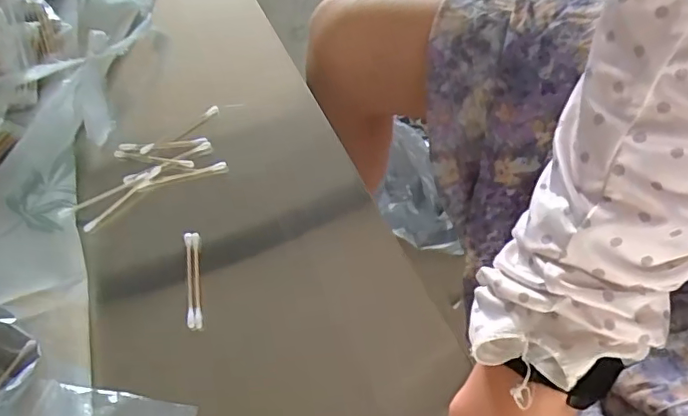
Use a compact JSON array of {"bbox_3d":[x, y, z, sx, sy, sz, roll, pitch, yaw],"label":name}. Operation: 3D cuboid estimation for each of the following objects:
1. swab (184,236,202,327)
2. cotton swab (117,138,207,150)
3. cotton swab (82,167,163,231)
[{"bbox_3d":[-0.102,0.049,0.386,0.010,0.011,0.071,-11,56,-2],"label":"swab"},{"bbox_3d":[-0.144,-0.051,0.453,0.070,0.005,0.006,-3,58,3],"label":"cotton swab"},{"bbox_3d":[-0.168,-0.008,0.431,0.071,0.008,0.008,-41,64,-19],"label":"cotton swab"}]

